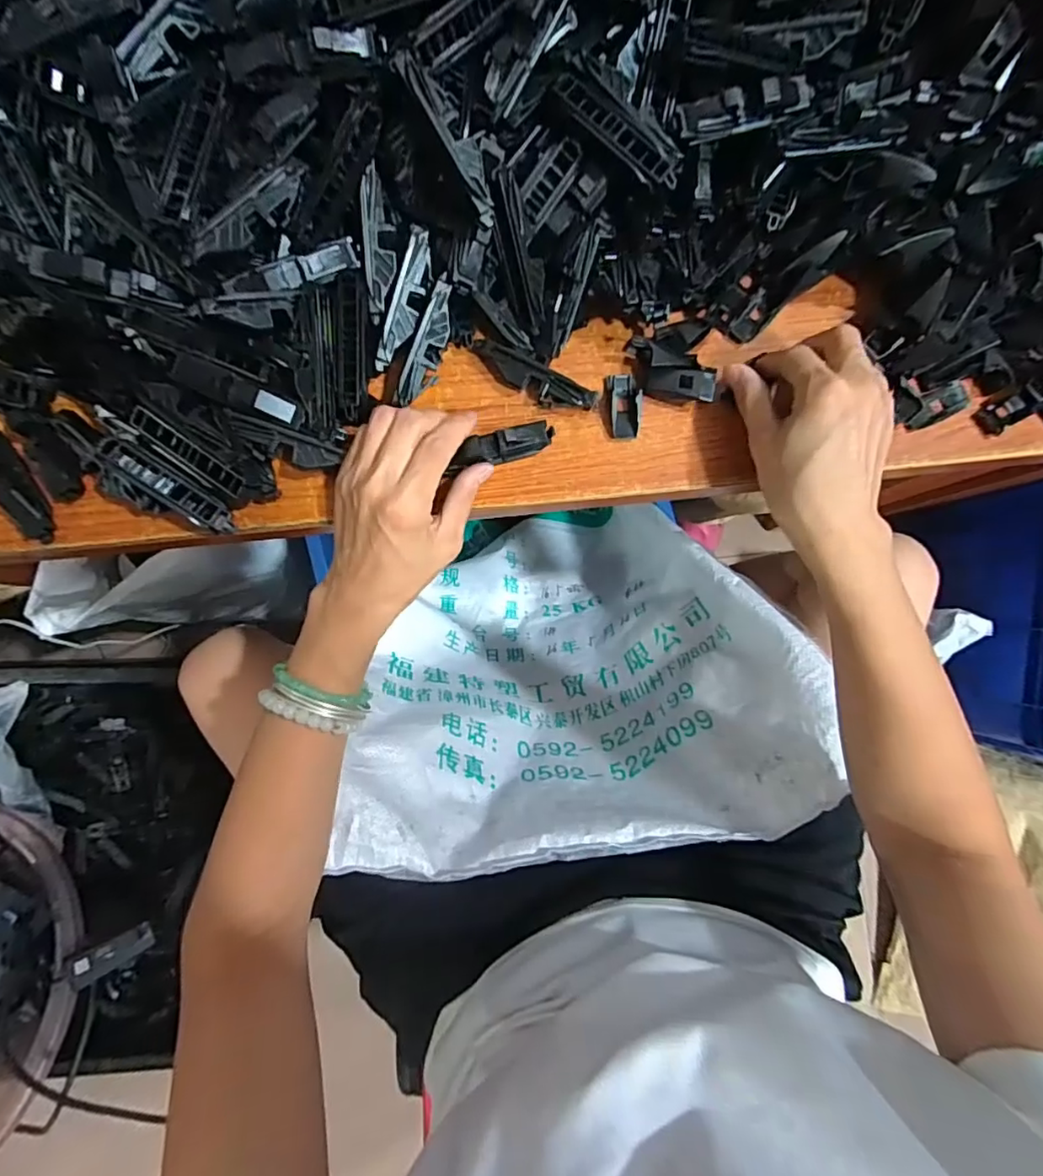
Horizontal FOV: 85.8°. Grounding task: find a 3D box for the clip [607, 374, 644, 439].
[{"bbox_3d":[0.065,-0.114,0.348,0.019,0.013,0.040,-5,87,-3],"label":"clip"}]

